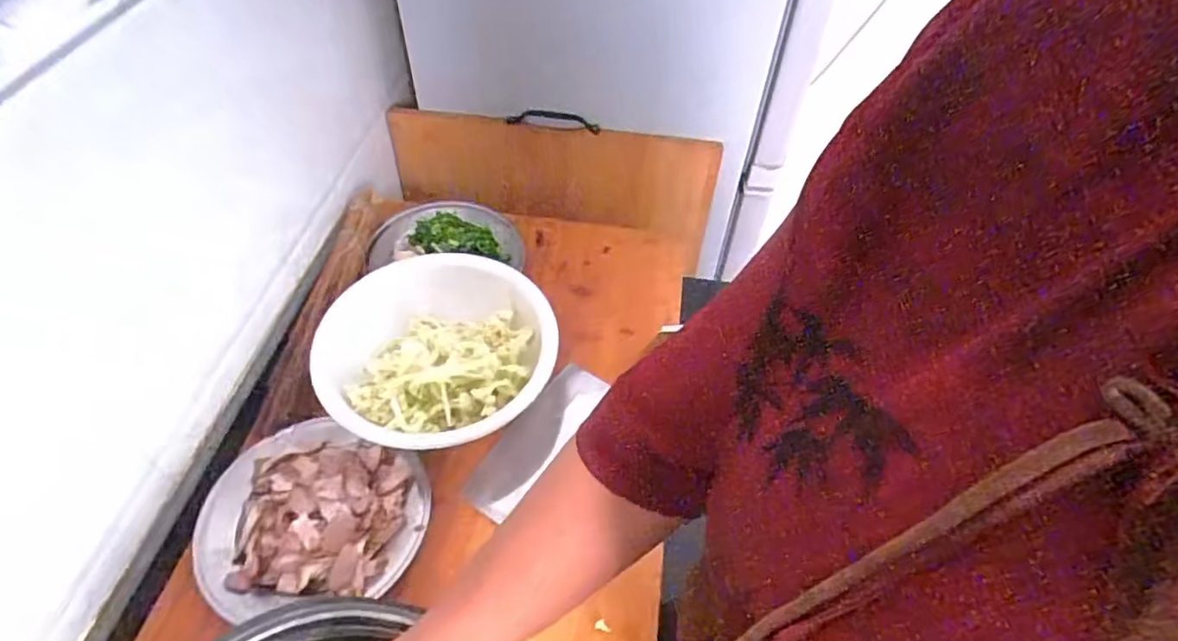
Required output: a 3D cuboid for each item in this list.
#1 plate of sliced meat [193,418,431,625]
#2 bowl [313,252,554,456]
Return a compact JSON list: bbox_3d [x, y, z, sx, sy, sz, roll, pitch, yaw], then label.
[{"bbox_3d":[-0.261,0.176,0.600,0.197,0.033,0.182,-8,52,-8],"label":"plate of sliced meat"},{"bbox_3d":[-0.165,0.037,0.676,0.233,0.082,0.234,1,51,-1],"label":"bowl"}]

